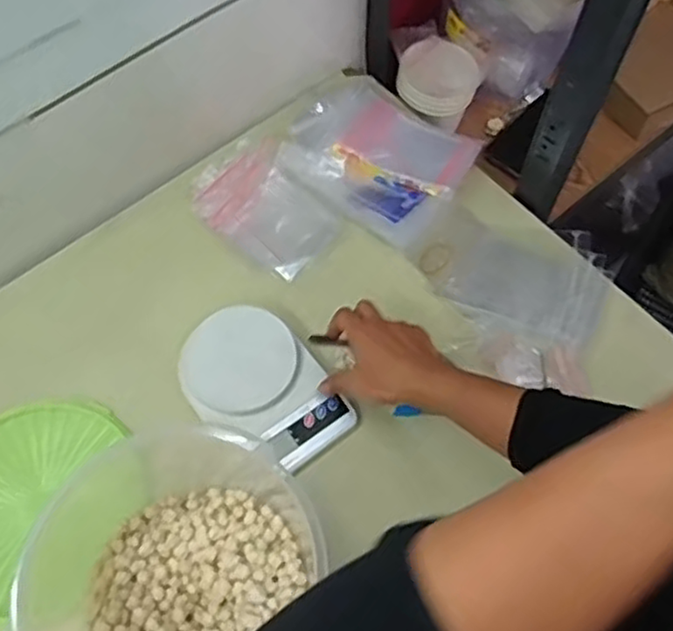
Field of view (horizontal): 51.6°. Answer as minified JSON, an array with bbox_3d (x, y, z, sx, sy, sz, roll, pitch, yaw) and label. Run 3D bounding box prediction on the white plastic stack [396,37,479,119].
[{"bbox_3d":[0.135,-0.318,0.938,0.105,0.036,0.106,29,79,-7],"label":"white plastic stack"}]

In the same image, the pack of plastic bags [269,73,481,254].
[{"bbox_3d":[0.054,-0.204,0.838,0.202,0.029,0.190,31,68,14],"label":"pack of plastic bags"}]

